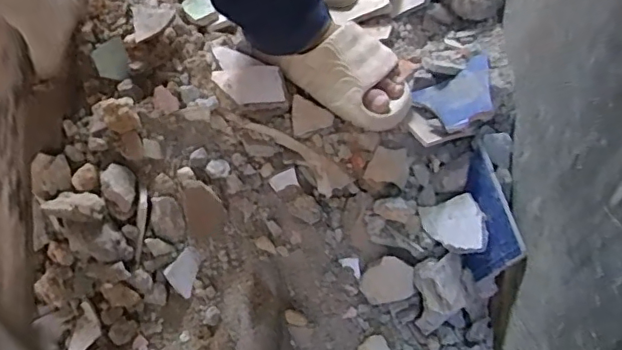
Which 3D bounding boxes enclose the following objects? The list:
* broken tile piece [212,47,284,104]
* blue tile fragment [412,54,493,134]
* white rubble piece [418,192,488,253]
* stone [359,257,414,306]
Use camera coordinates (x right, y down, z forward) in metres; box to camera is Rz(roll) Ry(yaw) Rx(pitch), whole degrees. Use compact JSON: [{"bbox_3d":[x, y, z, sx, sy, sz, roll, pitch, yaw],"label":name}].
[{"bbox_3d":[-0.087,-0.138,0.768,0.087,0.013,0.101,-10,62,-6],"label":"broken tile piece"},{"bbox_3d":[0.209,-0.115,0.758,0.123,0.014,0.110,-34,39,-4],"label":"blue tile fragment"},{"bbox_3d":[0.183,0.065,0.719,0.077,0.016,0.082,-33,53,25],"label":"white rubble piece"},{"bbox_3d":[0.104,0.145,0.781,0.073,0.022,0.060,-19,89,4],"label":"stone"}]

